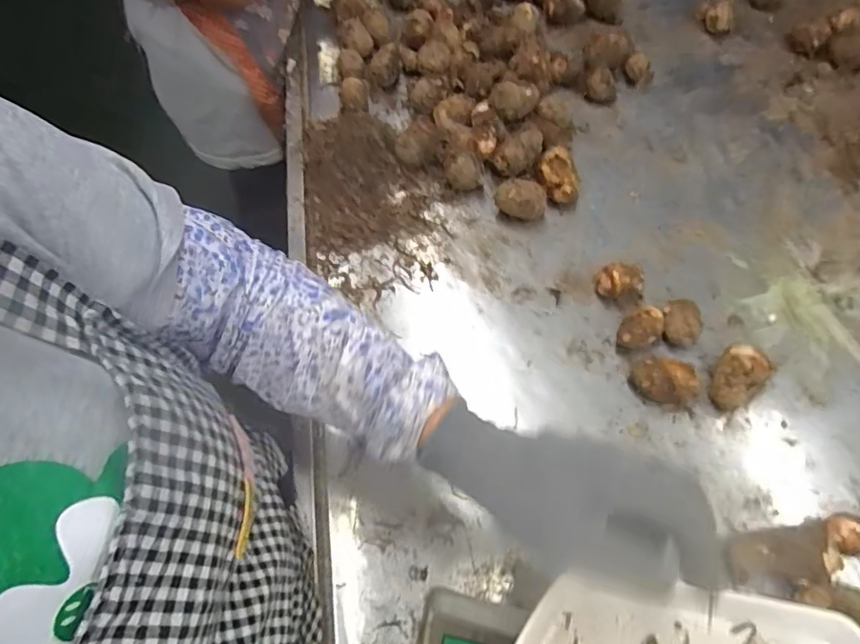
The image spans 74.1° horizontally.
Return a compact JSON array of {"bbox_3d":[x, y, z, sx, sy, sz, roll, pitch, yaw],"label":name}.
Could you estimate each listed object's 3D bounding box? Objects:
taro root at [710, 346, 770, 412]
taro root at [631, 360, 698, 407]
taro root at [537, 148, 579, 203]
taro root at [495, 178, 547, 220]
[{"bbox_3d":[0.292,0.056,0.543,0.048,0.042,0.060,31,69,16],"label":"taro root"},{"bbox_3d":[0.219,0.056,0.538,0.054,0.040,0.034,11,65,7],"label":"taro root"},{"bbox_3d":[0.146,-0.166,0.660,0.041,0.045,0.061,-18,65,-7],"label":"taro root"},{"bbox_3d":[0.103,-0.140,0.646,0.055,0.041,0.038,21,66,12],"label":"taro root"}]

